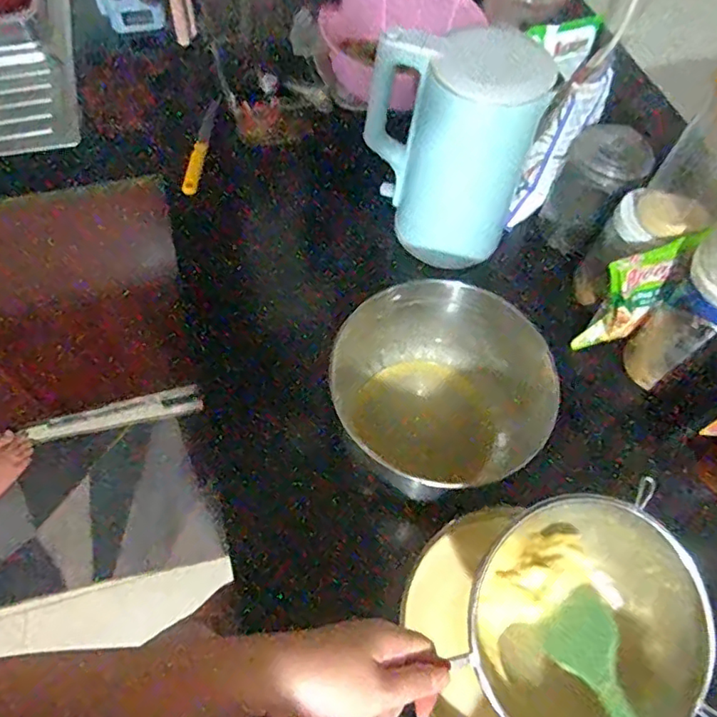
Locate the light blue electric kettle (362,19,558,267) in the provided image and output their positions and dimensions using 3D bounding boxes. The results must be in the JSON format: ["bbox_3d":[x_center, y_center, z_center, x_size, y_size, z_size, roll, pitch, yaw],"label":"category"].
[{"bbox_3d":[0.116,-0.271,0.696,0.197,0.278,0.136,27,63,12],"label":"light blue electric kettle"}]

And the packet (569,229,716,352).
[{"bbox_3d":[0.316,-0.067,0.651,0.084,0.158,0.038,-8,61,-7],"label":"packet"}]

